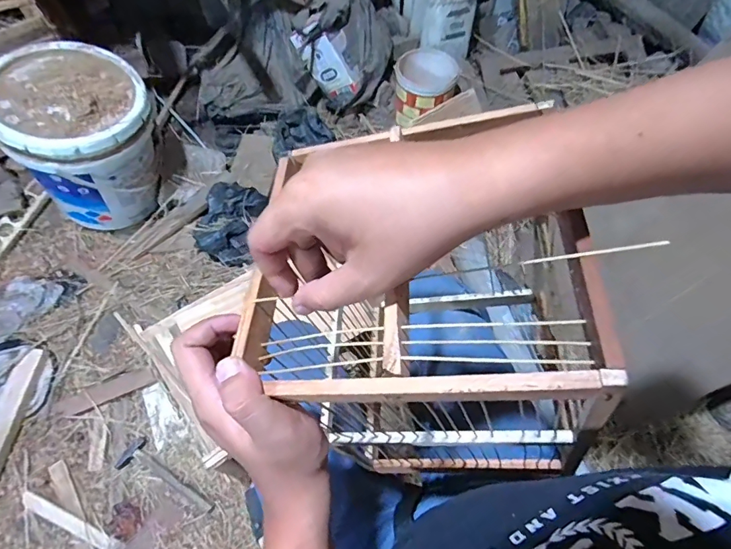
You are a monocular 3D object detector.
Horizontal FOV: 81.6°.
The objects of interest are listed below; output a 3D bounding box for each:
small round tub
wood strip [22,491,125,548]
[{"bbox_3d":[0.176,-0.554,1.257,0.178,0.126,0.189,1,63,-2],"label":"small round tub"},{"bbox_3d":[-0.565,0.476,0.814,0.222,0.007,0.025,23,64,9],"label":"wood strip"}]

